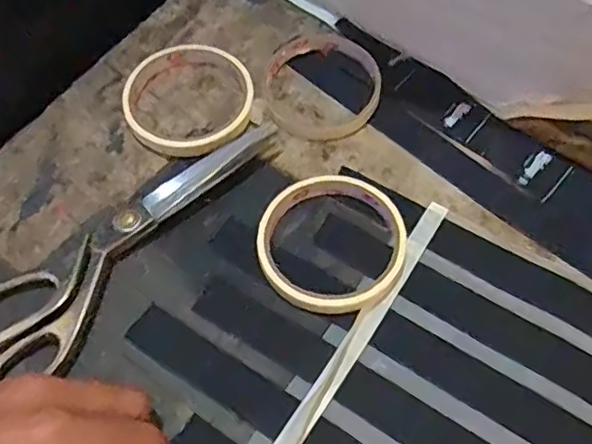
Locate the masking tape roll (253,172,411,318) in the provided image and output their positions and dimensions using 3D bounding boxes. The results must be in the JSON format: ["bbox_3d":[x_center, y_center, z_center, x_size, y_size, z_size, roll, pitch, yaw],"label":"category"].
[{"bbox_3d":[0.022,0.011,0.369,0.087,0.012,0.089,-1,60,2],"label":"masking tape roll"}]

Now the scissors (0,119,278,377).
[{"bbox_3d":[-0.102,0.007,0.373,0.068,0.016,0.229,36,67,21],"label":"scissors"}]

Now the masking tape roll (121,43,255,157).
[{"bbox_3d":[-0.073,-0.086,0.418,0.087,0.016,0.094,-1,60,2],"label":"masking tape roll"}]

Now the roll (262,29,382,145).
[{"bbox_3d":[0.016,-0.099,0.430,0.081,0.012,0.093,-21,61,-10],"label":"roll"}]

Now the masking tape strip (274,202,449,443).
[{"bbox_3d":[0.031,0.068,0.339,0.013,0.007,0.212,29,65,18],"label":"masking tape strip"}]

